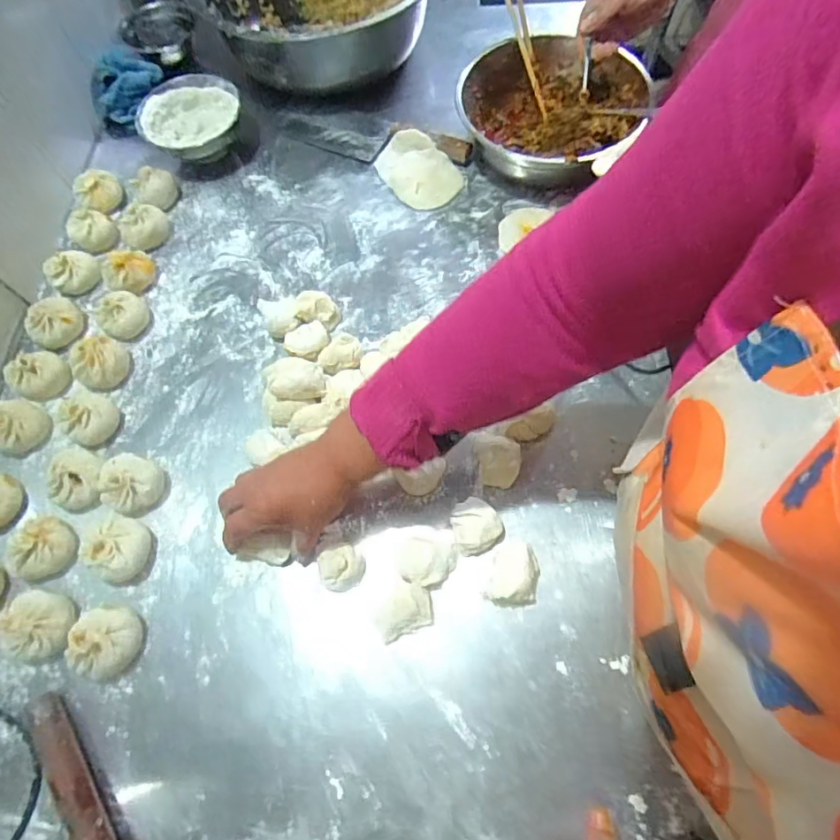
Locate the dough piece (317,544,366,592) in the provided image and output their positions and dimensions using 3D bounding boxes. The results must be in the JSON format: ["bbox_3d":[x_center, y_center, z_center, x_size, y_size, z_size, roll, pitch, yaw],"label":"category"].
[{"bbox_3d":[-0.077,0.146,0.498,0.044,0.020,0.040,-13,68,-2],"label":"dough piece"}]

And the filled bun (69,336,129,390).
[{"bbox_3d":[-0.372,-0.064,0.592,0.056,0.046,0.054,-1,68,3],"label":"filled bun"}]

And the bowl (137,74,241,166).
[{"bbox_3d":[-0.322,-0.417,0.722,0.118,0.076,0.128,-1,68,3],"label":"bowl"}]

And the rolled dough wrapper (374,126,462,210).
[{"bbox_3d":[-0.003,-0.349,0.708,0.088,0.018,0.122,-43,82,-2],"label":"rolled dough wrapper"}]

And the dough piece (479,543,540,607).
[{"bbox_3d":[0.089,0.145,0.482,0.049,0.026,0.059,7,68,6],"label":"dough piece"}]

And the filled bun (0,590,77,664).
[{"bbox_3d":[-0.365,0.197,0.485,0.061,0.037,0.058,-1,68,3],"label":"filled bun"}]

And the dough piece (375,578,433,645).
[{"bbox_3d":[-0.017,0.179,0.479,0.055,0.019,0.044,-22,68,-6],"label":"dough piece"}]

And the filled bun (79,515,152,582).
[{"bbox_3d":[-0.305,0.128,0.511,0.067,0.033,0.055,31,73,14],"label":"filled bun"}]

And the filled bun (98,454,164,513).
[{"bbox_3d":[-0.304,0.068,0.535,0.055,0.044,0.057,-1,68,3],"label":"filled bun"}]

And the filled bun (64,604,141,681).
[{"bbox_3d":[-0.296,0.210,0.476,0.055,0.038,0.059,10,69,7],"label":"filled bun"}]

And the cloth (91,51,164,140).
[{"bbox_3d":[-0.446,-0.501,0.775,0.124,0.062,0.084,-43,72,-13],"label":"cloth"}]

